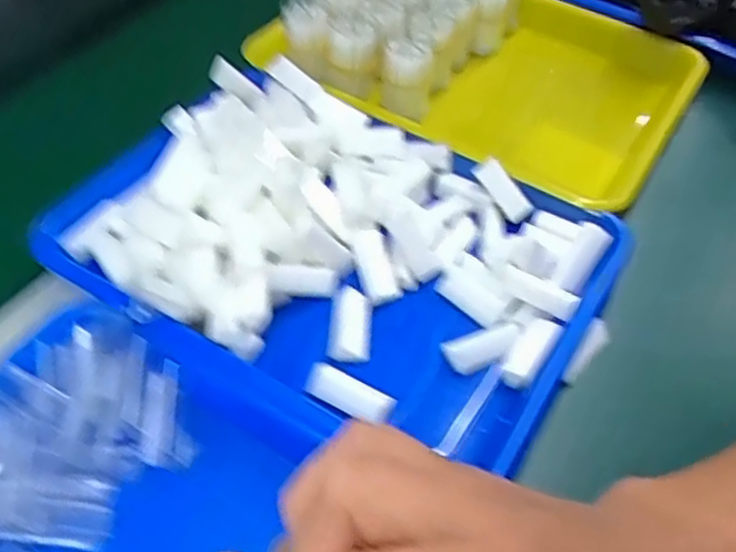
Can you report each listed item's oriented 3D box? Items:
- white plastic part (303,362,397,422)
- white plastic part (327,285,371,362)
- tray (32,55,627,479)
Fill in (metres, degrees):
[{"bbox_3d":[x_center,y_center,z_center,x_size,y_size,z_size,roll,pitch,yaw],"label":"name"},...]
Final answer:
[{"bbox_3d":[-0.010,0.066,0.405,0.053,0.007,0.021,23,53,16],"label":"white plastic part"},{"bbox_3d":[-0.011,0.029,0.436,0.026,0.012,0.047,4,50,1],"label":"white plastic part"},{"bbox_3d":[-0.019,-0.032,0.461,0.349,0.061,0.241,22,53,15],"label":"tray"}]

